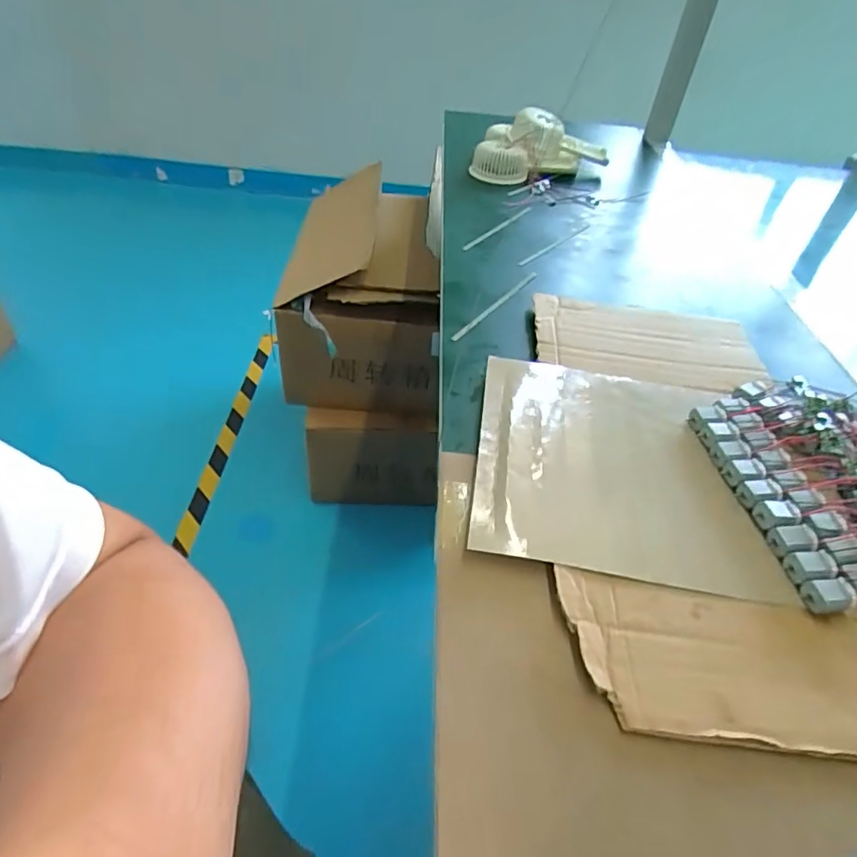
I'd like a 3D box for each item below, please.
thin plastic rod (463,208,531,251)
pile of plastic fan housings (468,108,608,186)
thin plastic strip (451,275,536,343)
[{"bbox_3d":[0.091,-0.264,0.715,0.013,0.004,0.163,32,49,24],"label":"thin plastic rod"},{"bbox_3d":[0.168,-0.446,0.853,0.207,0.079,0.106,-15,47,-21],"label":"pile of plastic fan housings"},{"bbox_3d":[0.072,-0.131,0.572,0.009,0.006,0.171,30,48,23],"label":"thin plastic strip"}]

